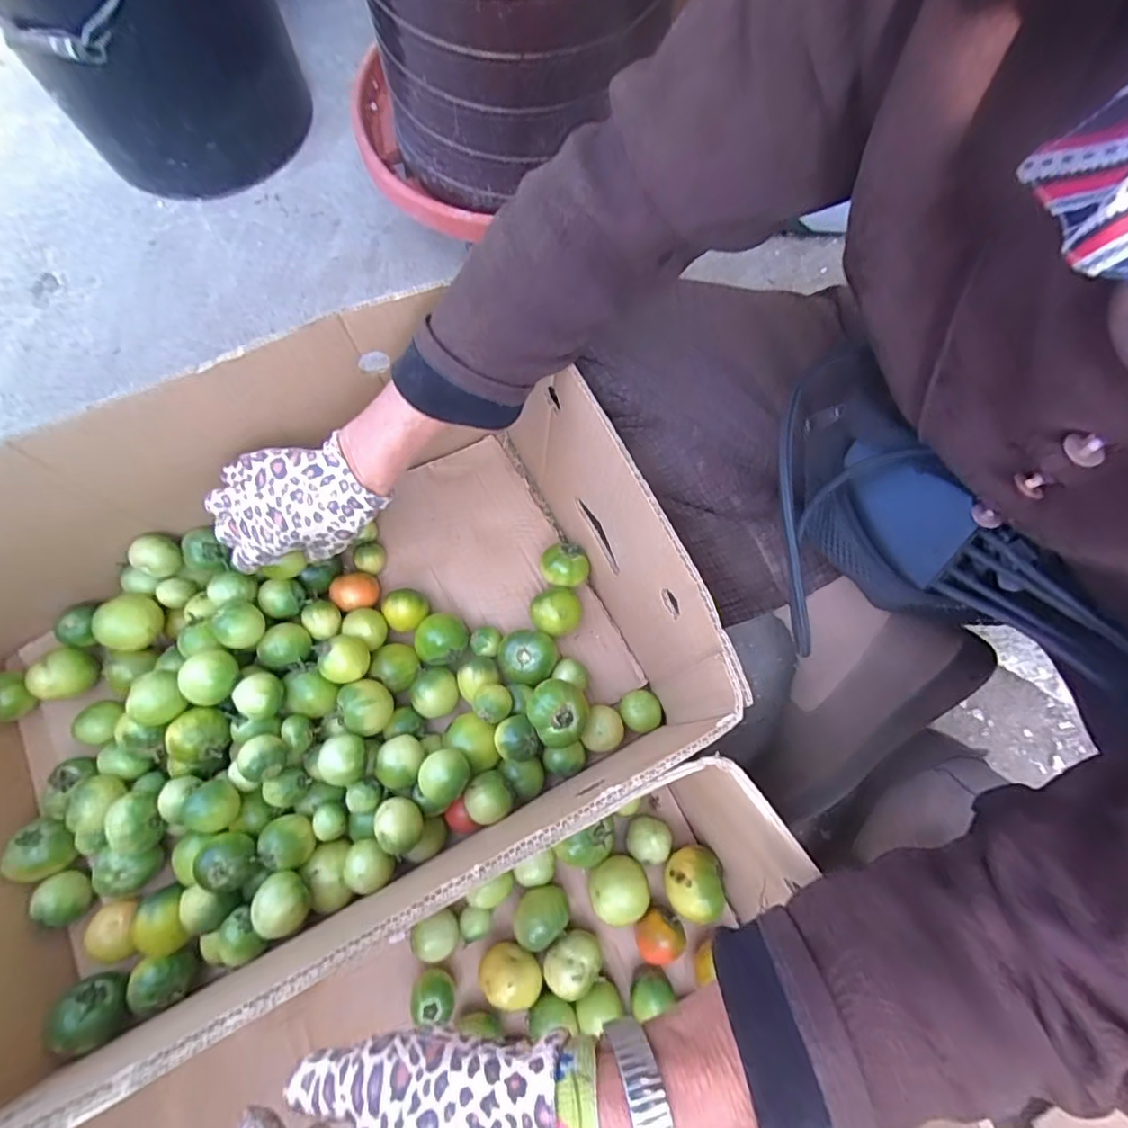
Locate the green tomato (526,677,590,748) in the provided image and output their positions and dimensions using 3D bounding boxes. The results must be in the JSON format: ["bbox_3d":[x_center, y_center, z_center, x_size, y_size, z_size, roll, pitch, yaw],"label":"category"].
[{"bbox_3d":[-0.004,0.119,0.444,0.046,0.040,0.050,-15,74,-6],"label":"green tomato"}]

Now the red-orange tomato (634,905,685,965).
[{"bbox_3d":[0.071,0.284,0.426,0.036,0.029,0.033,0,73,-1],"label":"red-orange tomato"}]

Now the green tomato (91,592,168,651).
[{"bbox_3d":[-0.355,0.049,0.458,0.039,0.039,0.045,11,73,2],"label":"green tomato"}]

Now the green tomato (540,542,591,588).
[{"bbox_3d":[0.000,0.002,0.512,0.043,0.042,0.042,0,73,-1],"label":"green tomato"}]

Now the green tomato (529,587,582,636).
[{"bbox_3d":[-0.007,0.044,0.496,0.045,0.039,0.043,0,73,-1],"label":"green tomato"}]

